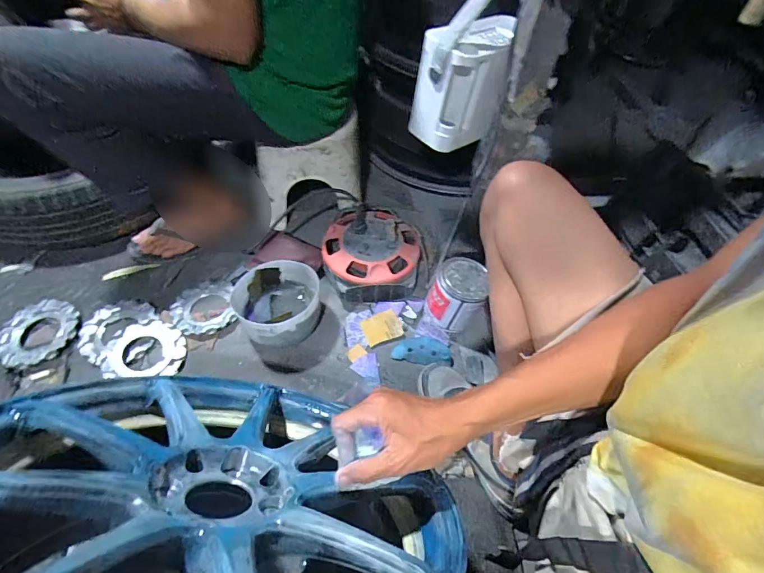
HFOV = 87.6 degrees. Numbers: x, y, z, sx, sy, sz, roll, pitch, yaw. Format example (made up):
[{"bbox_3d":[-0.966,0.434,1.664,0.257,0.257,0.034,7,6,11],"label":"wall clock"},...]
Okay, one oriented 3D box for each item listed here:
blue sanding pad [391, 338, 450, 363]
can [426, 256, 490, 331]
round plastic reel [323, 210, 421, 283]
[{"bbox_3d":[0.079,0.125,0.788,0.111,0.008,0.054,9,52,3],"label":"blue sanding pad"},{"bbox_3d":[0.146,0.021,0.793,0.101,0.128,0.102,2,52,-2],"label":"can"},{"bbox_3d":[-0.023,-0.102,0.843,0.196,0.057,0.206,2,52,-3],"label":"round plastic reel"}]

